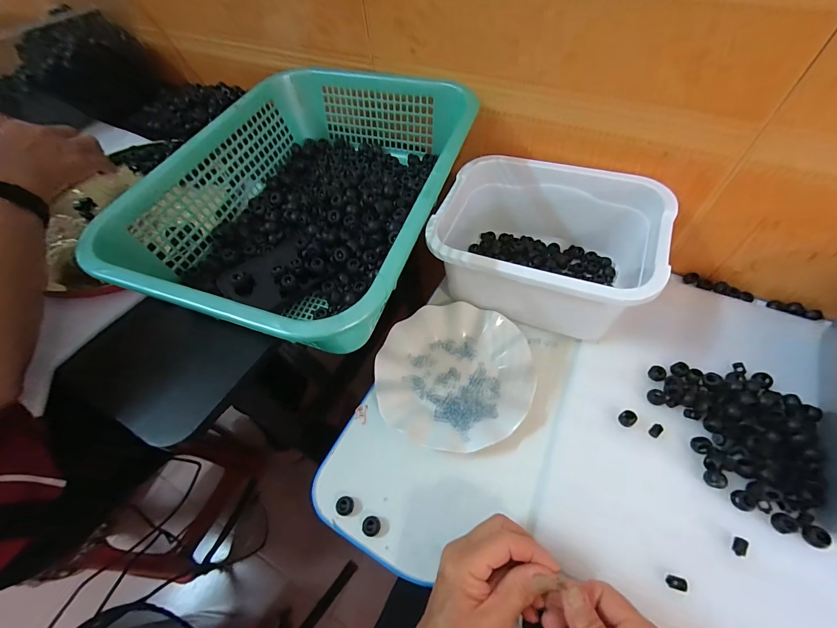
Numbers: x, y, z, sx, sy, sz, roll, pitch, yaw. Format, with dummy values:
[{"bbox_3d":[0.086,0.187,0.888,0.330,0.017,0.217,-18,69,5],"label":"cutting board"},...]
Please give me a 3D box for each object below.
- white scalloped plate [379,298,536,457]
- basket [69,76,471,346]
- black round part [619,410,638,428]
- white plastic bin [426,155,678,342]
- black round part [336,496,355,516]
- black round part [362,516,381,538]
[{"bbox_3d":[0.042,0.068,0.430,0.177,0.017,0.179,-2,57,3],"label":"white scalloped plate"},{"bbox_3d":[-0.116,-0.135,0.408,0.288,0.091,0.371,14,59,13],"label":"basket"},{"bbox_3d":[0.225,0.112,0.383,0.018,0.009,0.015,-35,61,-17],"label":"black round part"},{"bbox_3d":[0.149,-0.081,0.448,0.243,0.119,0.186,19,60,16],"label":"white plastic bin"},{"bbox_3d":[-0.075,0.197,0.368,0.015,0.015,0.017,19,60,16],"label":"black round part"},{"bbox_3d":[-0.046,0.210,0.354,0.017,0.010,0.017,-2,57,3],"label":"black round part"}]

